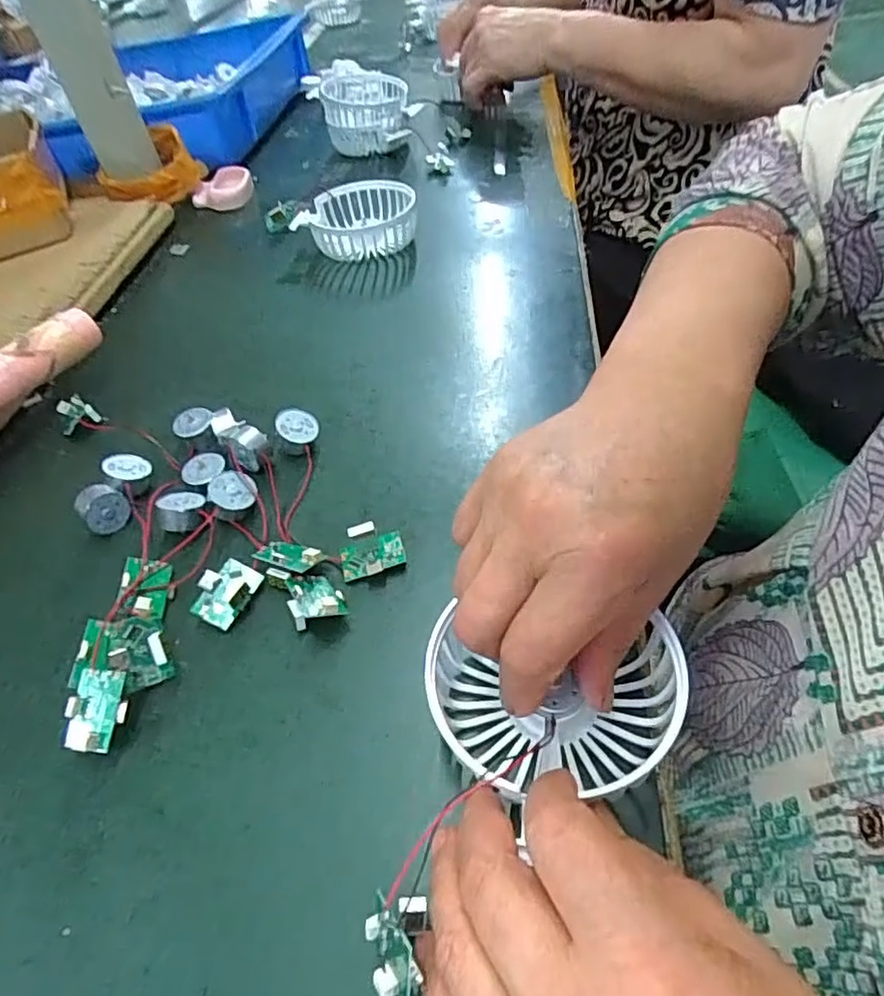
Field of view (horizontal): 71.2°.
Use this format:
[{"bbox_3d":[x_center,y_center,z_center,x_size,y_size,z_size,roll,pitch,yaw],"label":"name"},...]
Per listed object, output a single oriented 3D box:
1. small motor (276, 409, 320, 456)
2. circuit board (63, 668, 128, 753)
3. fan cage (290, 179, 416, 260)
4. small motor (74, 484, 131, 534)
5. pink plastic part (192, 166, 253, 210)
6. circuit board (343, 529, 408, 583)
[{"bbox_3d":[-0.083,-0.039,0.355,0.025,0.013,0.026,-22,72,-29],"label":"small motor"},{"bbox_3d":[-0.137,0.084,0.246,0.022,0.005,0.031,-2,59,4],"label":"circuit board"},{"bbox_3d":[-0.067,-0.225,0.507,0.095,0.036,0.084,-30,52,-19],"label":"fan cage"},{"bbox_3d":[-0.178,0.005,0.326,0.022,0.020,0.020,-33,53,-21],"label":"small motor"},{"bbox_3d":[-0.219,-0.307,0.619,0.056,0.029,0.044,-10,48,-2],"label":"pink plastic part"},{"bbox_3d":[-0.033,0.028,0.298,0.031,0.006,0.020,-17,49,-9],"label":"circuit board"}]

